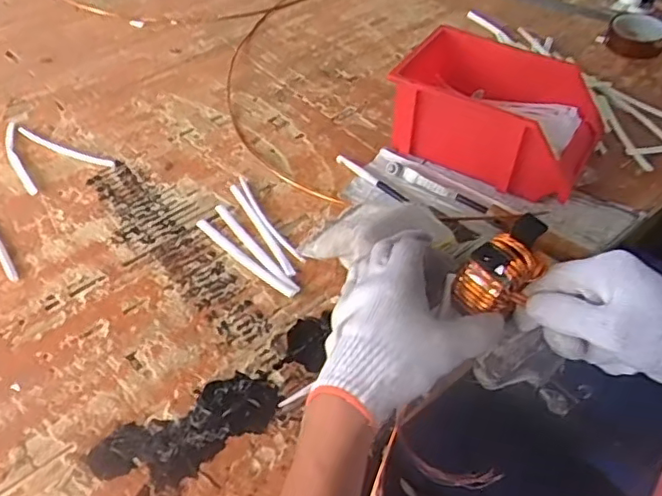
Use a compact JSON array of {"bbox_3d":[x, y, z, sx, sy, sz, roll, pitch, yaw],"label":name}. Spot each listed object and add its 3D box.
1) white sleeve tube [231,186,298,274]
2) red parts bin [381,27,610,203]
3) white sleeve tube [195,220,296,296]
[{"bbox_3d":[-0.083,-0.023,0.715,0.012,0.012,0.167,-23,52,-19],"label":"white sleeve tube"},{"bbox_3d":[0.205,-0.160,0.754,0.234,0.136,0.158,29,55,24],"label":"red parts bin"},{"bbox_3d":[-0.100,0.008,0.688,0.167,0.012,0.014,36,58,28],"label":"white sleeve tube"}]

